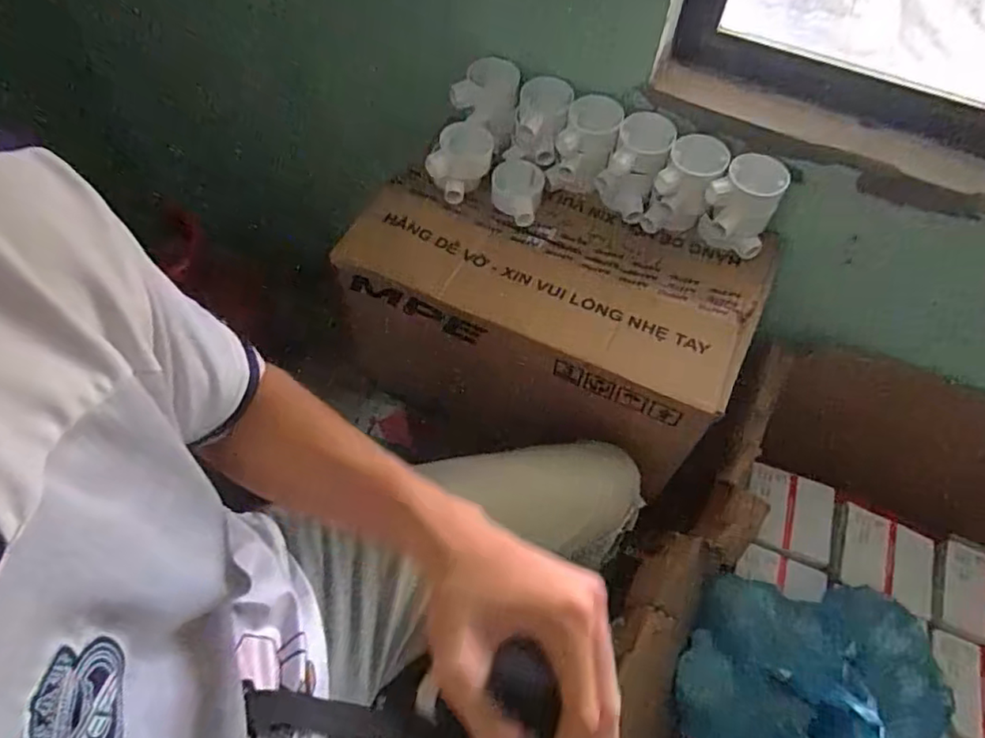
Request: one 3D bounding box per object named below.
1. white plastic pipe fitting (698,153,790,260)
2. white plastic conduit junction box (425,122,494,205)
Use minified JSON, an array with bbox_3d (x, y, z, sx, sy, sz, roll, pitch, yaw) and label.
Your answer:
[{"bbox_3d":[0.288,-0.189,0.697,0.078,0.093,0.065,25,60,14],"label":"white plastic pipe fitting"},{"bbox_3d":[-0.037,-0.256,0.743,0.067,0.067,0.077,16,58,9],"label":"white plastic conduit junction box"}]

